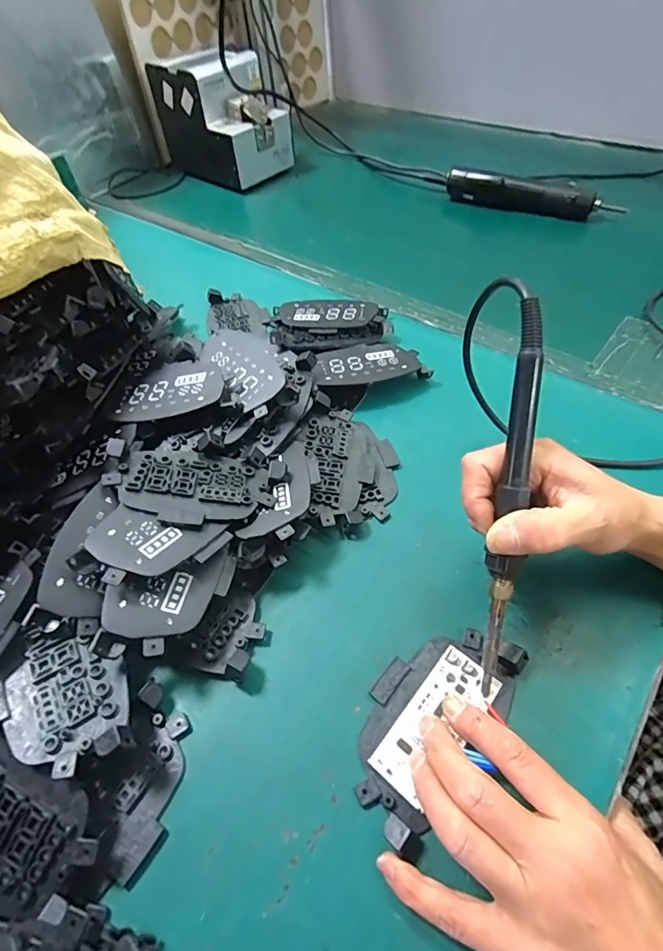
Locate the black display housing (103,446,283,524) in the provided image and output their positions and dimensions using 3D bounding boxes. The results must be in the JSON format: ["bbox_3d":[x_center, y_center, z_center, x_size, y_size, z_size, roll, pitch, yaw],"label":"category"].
[{"bbox_3d":[-0.094,0.004,0.319,0.110,0.009,0.071,6,44,-7],"label":"black display housing"}]

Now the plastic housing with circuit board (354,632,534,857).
[{"bbox_3d":[0.057,0.134,0.262,0.063,0.012,0.119,35,63,27],"label":"plastic housing with circuit board"}]

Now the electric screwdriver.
[{"bbox_3d":[0.269,-0.385,0.629,0.232,0.039,0.031,21,58,20],"label":"electric screwdriver"}]

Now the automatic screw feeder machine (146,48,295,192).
[{"bbox_3d":[-0.177,-0.582,0.748,0.199,0.148,0.127,34,64,27],"label":"automatic screw feeder machine"}]

